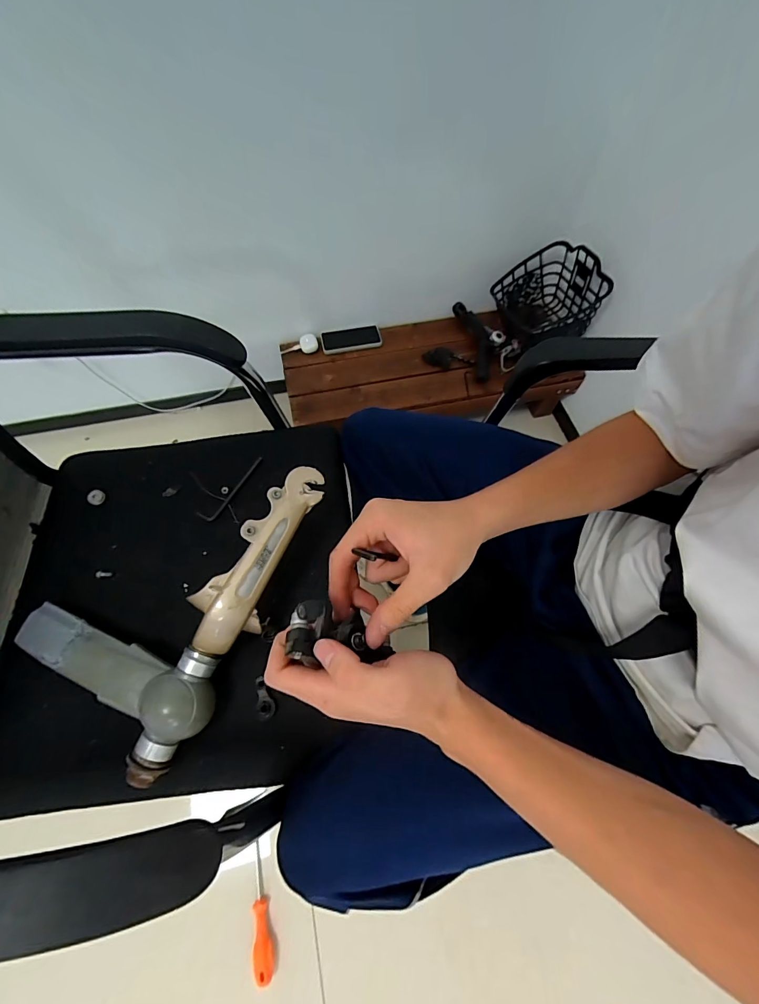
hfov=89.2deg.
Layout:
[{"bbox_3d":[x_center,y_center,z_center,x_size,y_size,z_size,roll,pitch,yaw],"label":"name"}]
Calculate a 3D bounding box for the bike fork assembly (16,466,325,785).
[{"bbox_3d":[-0.252,0.081,0.453,0.249,0.089,0.350,24,66,12],"label":"bike fork assembly"}]

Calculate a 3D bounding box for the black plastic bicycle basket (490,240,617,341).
[{"bbox_3d":[0.424,-0.511,0.979,0.169,0.200,0.234,-21,66,-11],"label":"black plastic bicycle basket"}]

